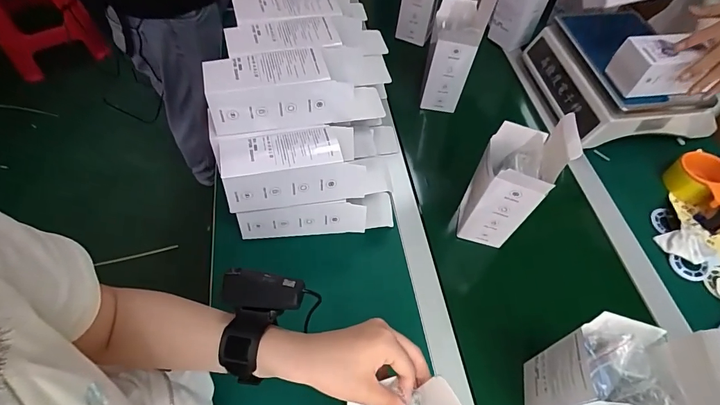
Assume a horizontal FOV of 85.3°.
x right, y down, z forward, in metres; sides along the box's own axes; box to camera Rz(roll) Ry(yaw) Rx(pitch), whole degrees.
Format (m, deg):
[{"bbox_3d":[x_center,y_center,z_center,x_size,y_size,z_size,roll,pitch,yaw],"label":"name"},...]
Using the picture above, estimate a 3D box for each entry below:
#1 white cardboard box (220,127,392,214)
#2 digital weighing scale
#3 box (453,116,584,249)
[{"bbox_3d":[-0.078,-0.052,0.566,0.232,0.078,0.086,-9,59,-8],"label":"white cardboard box"},{"bbox_3d":[0.521,-0.260,0.772,0.273,0.110,0.284,-9,59,-8],"label":"digital weighing scale"},{"bbox_3d":[0.212,-0.031,0.556,0.081,0.232,0.083,19,59,9],"label":"box"}]

